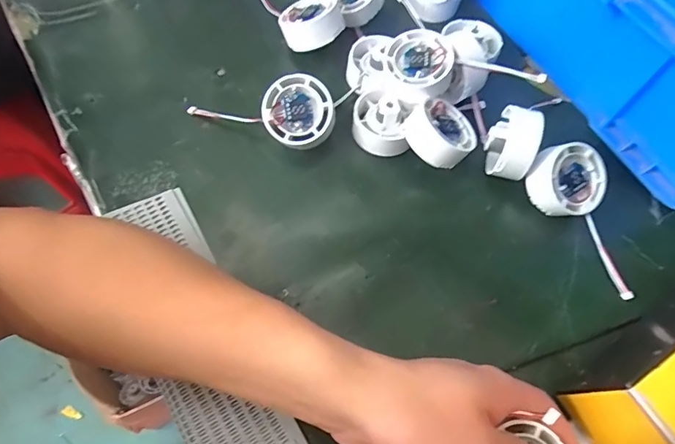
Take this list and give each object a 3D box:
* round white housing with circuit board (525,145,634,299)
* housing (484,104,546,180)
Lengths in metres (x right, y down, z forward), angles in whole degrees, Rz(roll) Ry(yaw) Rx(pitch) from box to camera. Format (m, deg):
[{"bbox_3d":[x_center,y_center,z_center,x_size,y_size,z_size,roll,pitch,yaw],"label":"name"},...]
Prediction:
[{"bbox_3d":[0.196,-0.010,0.333,0.053,0.044,0.112,-36,70,-19],"label":"round white housing with circuit board"},{"bbox_3d":[0.134,-0.058,0.348,0.034,0.052,0.044,23,64,9],"label":"housing"}]

